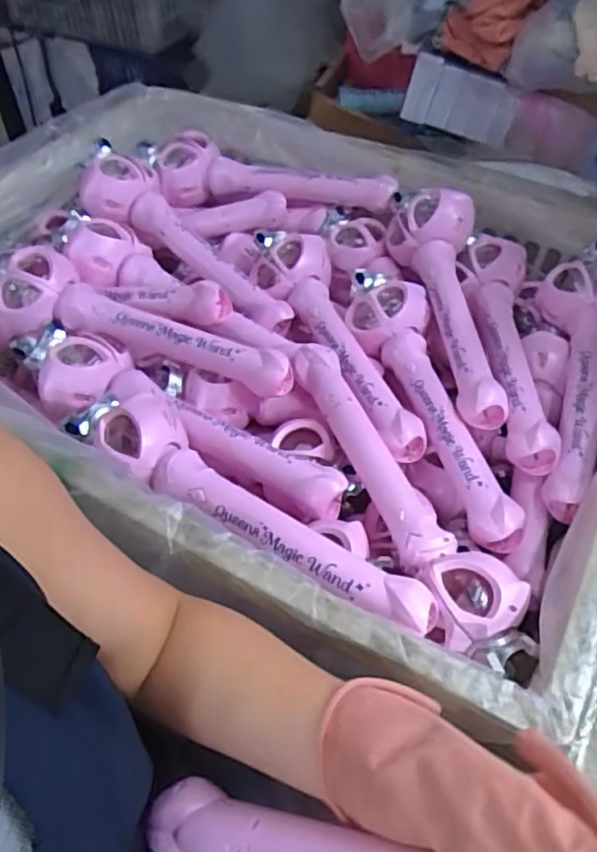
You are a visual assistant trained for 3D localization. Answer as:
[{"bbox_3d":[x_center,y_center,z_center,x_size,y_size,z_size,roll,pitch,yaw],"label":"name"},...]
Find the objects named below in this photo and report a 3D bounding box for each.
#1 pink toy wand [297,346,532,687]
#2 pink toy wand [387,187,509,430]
[{"bbox_3d":[0.092,0.052,0.577,0.080,0.043,0.357,-17,50,-14],"label":"pink toy wand"},{"bbox_3d":[0.166,-0.153,0.722,0.095,0.097,0.336,0,50,-1],"label":"pink toy wand"}]

